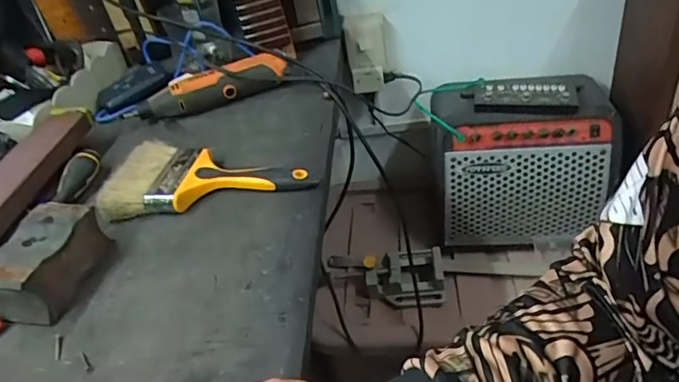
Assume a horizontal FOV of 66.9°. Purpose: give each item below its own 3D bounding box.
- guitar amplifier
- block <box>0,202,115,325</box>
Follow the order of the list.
[{"bbox_3d":[0.327,-0.060,0.915,0.304,0.259,0.173,-4,37,11],"label":"guitar amplifier"},{"bbox_3d":[-0.274,0.065,0.479,0.071,0.052,0.103,1,39,16],"label":"block"}]

